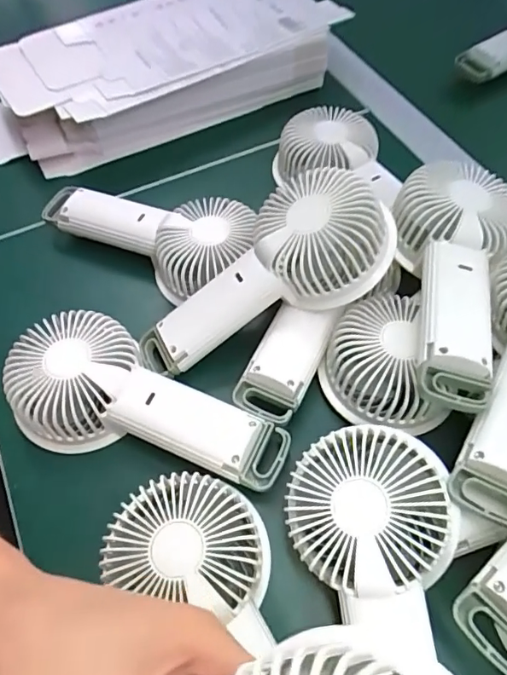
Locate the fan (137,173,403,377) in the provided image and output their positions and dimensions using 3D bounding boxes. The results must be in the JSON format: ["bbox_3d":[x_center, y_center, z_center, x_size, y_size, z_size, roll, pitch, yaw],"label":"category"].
[{"bbox_3d":[0.002,-0.039,0.329,0.180,0.044,0.079,-33,59,15],"label":"fan"}]

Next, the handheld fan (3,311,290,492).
[{"bbox_3d":[-0.068,0.044,0.307,0.180,0.037,0.085,23,62,15],"label":"handheld fan"}]

